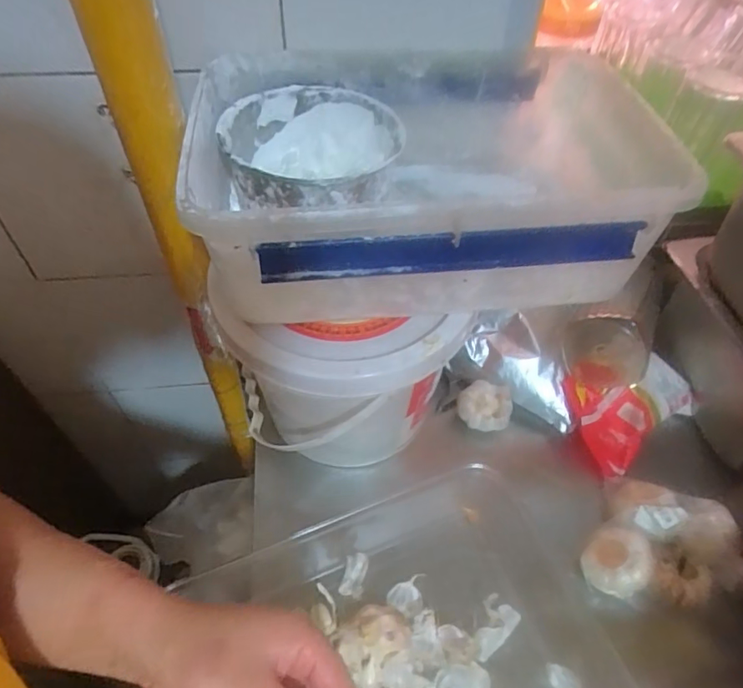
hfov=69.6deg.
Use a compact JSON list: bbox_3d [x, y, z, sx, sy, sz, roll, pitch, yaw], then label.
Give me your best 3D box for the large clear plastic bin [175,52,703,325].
[{"bbox_3d":[0.048,-0.135,0.449,0.350,0.116,0.234,-4,52,-5],"label":"large clear plastic bin"}]

